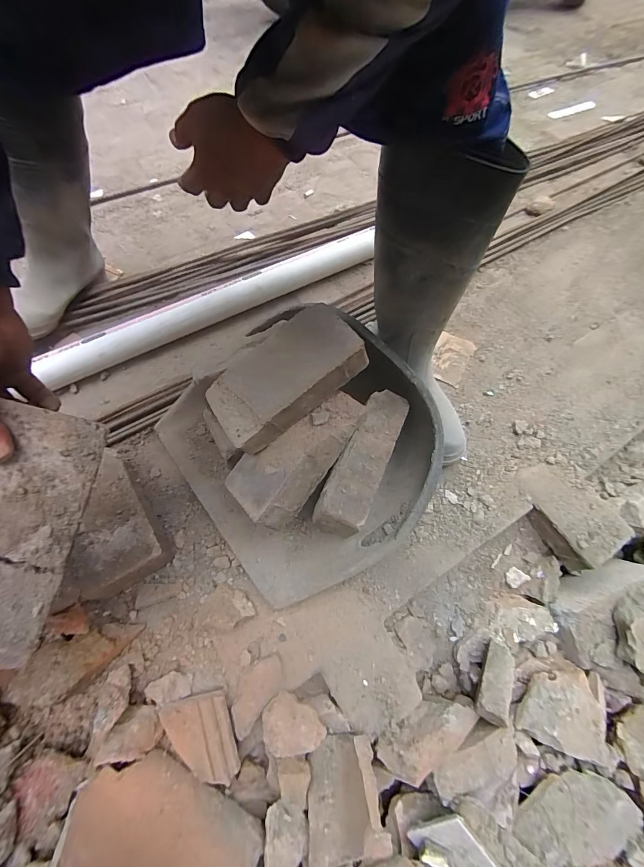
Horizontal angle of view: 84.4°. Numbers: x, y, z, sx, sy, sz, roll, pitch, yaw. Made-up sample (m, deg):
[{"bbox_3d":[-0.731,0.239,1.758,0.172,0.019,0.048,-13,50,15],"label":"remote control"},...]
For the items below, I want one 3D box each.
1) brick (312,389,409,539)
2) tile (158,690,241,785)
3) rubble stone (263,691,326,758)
[{"bbox_3d":[0.062,0.044,0.520,0.068,0.086,0.216,25,66,11],"label":"brick"},{"bbox_3d":[-0.146,0.374,0.430,0.072,0.011,0.107,-13,86,-16],"label":"tile"},{"bbox_3d":[-0.037,0.358,0.430,0.074,0.038,0.057,26,66,10],"label":"rubble stone"}]

